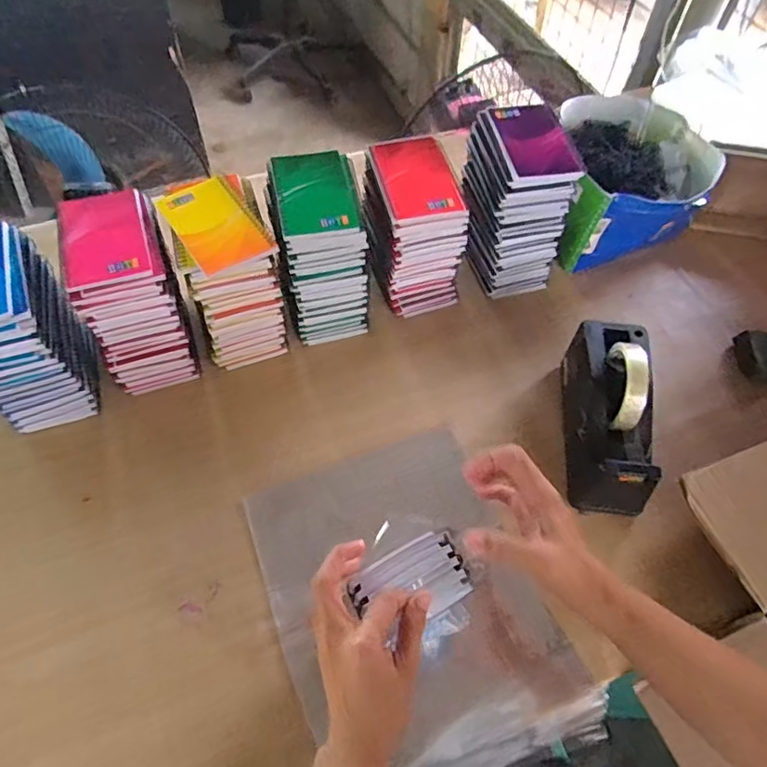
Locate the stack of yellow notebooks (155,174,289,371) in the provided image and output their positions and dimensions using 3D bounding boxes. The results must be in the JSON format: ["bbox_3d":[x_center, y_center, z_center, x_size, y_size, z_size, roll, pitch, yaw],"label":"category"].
[{"bbox_3d":[-0.180,-0.129,0.671,0.099,0.183,0.130,-18,60,-13],"label":"stack of yellow notebooks"}]

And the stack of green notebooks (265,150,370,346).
[{"bbox_3d":[-0.077,-0.161,0.696,0.101,0.189,0.131,-13,59,-10],"label":"stack of green notebooks"}]

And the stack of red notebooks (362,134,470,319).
[{"bbox_3d":[0.040,-0.189,0.721,0.100,0.186,0.123,-12,59,-9],"label":"stack of red notebooks"}]

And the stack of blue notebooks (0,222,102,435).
[{"bbox_3d":[-0.396,-0.053,0.617,0.104,0.180,0.141,-19,60,-13],"label":"stack of blue notebooks"}]

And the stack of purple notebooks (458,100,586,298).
[{"bbox_3d":[0.167,-0.238,0.760,0.102,0.200,0.138,-14,59,-11],"label":"stack of purple notebooks"}]

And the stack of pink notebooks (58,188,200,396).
[{"bbox_3d":[-0.283,-0.102,0.651,0.098,0.170,0.147,-15,59,-11],"label":"stack of pink notebooks"}]

